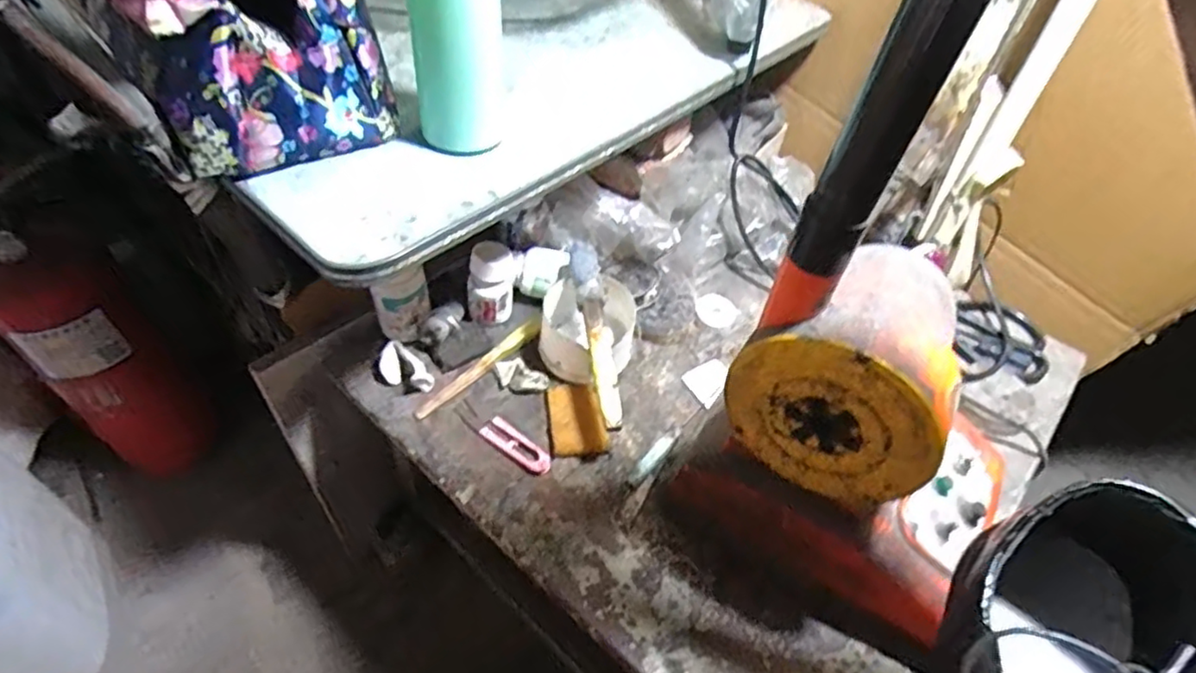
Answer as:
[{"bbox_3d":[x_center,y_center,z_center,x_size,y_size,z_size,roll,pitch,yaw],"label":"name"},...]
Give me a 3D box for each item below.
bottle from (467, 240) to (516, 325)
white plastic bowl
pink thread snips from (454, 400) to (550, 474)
[{"bbox_3d":[-0.103,-0.049,0.621,0.040,0.078,0.043,3,50,-3],"label":"bottle"},{"bbox_3d":[-0.010,-0.005,0.609,0.088,0.069,0.091,3,50,-3],"label":"white plastic bowl"},{"bbox_3d":[-0.082,0.085,0.556,0.099,0.007,0.029,36,56,23],"label":"pink thread snips"}]

